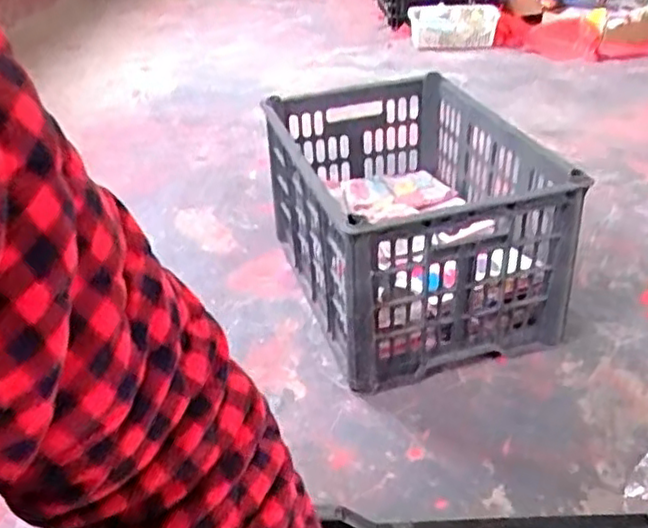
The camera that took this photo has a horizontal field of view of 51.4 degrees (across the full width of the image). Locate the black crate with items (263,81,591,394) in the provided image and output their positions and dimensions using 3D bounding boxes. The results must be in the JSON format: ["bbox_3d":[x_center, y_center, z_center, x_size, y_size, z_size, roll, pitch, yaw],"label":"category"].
[{"bbox_3d":[0.127,-0.096,1.116,0.339,0.276,0.547,-11,34,-12],"label":"black crate with items"}]

